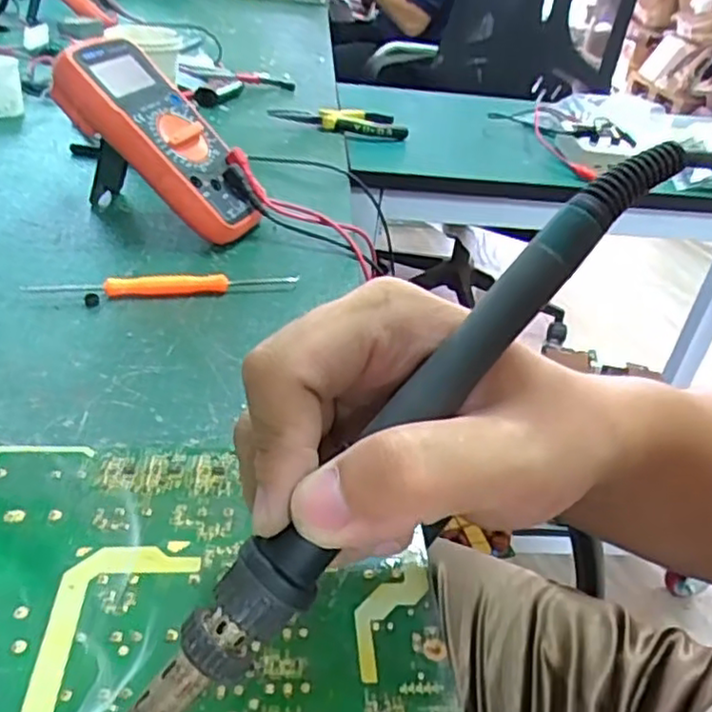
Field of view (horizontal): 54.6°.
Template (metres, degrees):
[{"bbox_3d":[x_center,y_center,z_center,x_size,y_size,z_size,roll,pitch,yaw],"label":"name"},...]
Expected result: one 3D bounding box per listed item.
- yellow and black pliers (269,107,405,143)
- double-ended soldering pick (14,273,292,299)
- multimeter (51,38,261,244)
[{"bbox_3d":[-0.017,-0.268,0.783,0.153,0.018,0.045,3,35,-6],"label":"yellow and black pliers"},{"bbox_3d":[-0.127,-0.048,0.459,0.172,0.012,0.019,-3,36,-14],"label":"double-ended soldering pick"},{"bbox_3d":[-0.142,-0.160,0.521,0.170,0.045,0.072,48,37,-10],"label":"multimeter"}]

